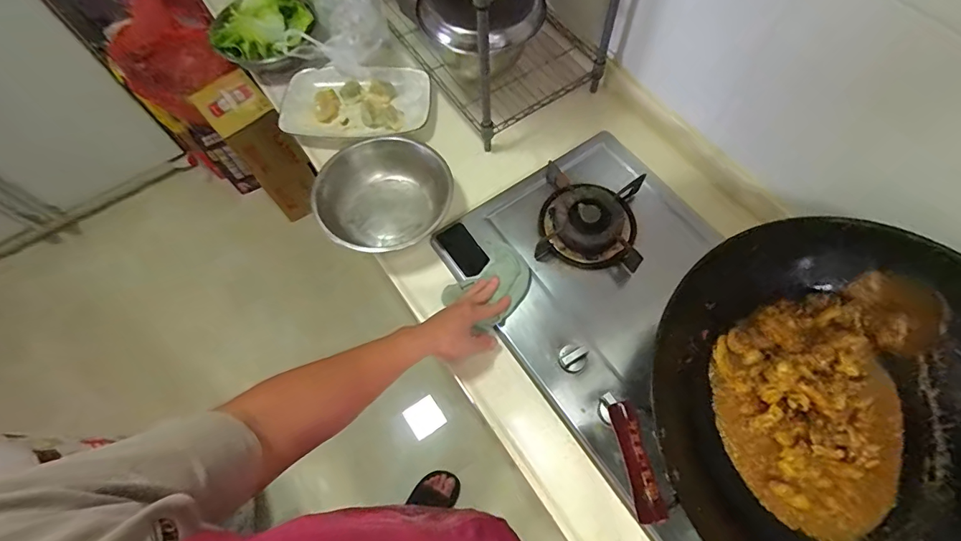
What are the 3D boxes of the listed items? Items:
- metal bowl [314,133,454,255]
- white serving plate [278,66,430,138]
[{"bbox_3d":[-0.163,-0.125,0.787,0.228,0.081,0.225,-1,65,2],"label":"metal bowl"},{"bbox_3d":[-0.246,-0.350,0.903,0.282,0.050,0.184,-1,65,1],"label":"white serving plate"}]

